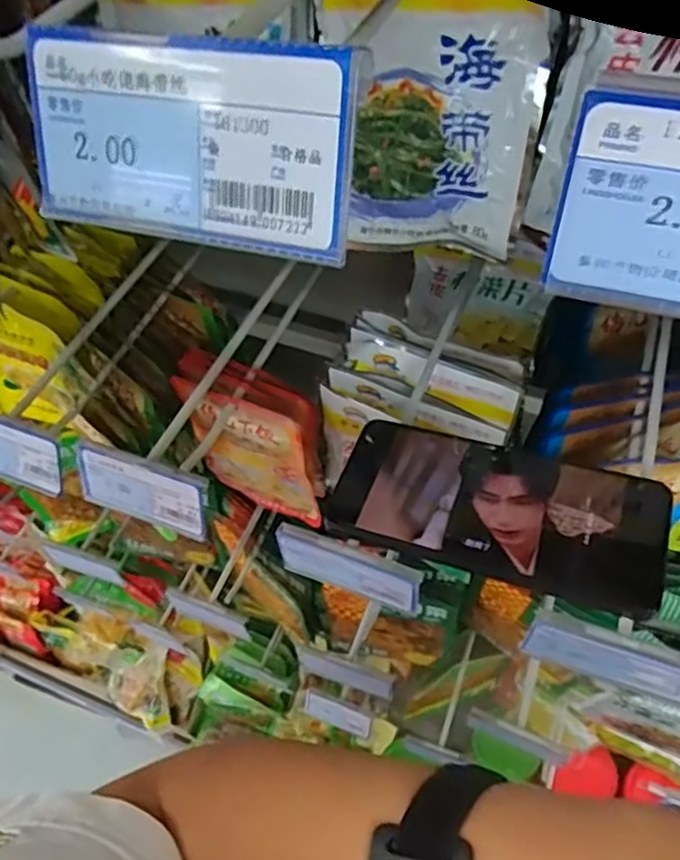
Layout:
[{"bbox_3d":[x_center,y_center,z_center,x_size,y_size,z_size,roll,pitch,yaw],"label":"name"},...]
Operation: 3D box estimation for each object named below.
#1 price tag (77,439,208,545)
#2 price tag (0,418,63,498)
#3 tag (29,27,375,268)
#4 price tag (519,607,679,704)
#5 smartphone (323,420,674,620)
[{"bbox_3d":[-0.113,0.034,0.385,0.083,0.047,0.011,18,38,16],"label":"price tag"},{"bbox_3d":[-0.208,0.012,0.416,0.083,0.046,0.009,16,29,13],"label":"price tag"},{"bbox_3d":[-0.034,-0.062,0.148,0.080,0.041,0.004,14,30,18],"label":"tag"},{"bbox_3d":[0.128,0.105,0.311,0.082,0.034,0.007,14,41,13],"label":"price tag"},{"bbox_3d":[0.080,0.039,0.351,0.163,0.009,0.080,14,52,19],"label":"smartphone"}]

